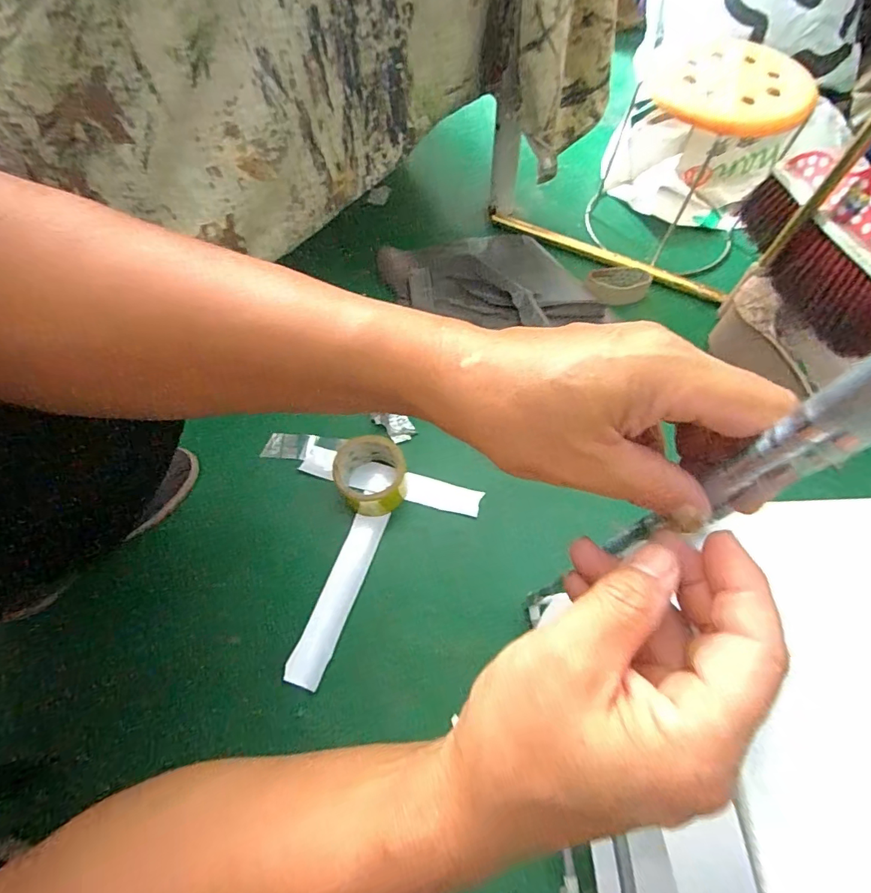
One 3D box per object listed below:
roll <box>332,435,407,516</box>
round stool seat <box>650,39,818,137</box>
[{"bbox_3d":[-0.087,0.041,0.609,0.091,0.061,0.096,0,64,0],"label":"roll"},{"bbox_3d":[0.437,-0.538,0.667,0.216,0.042,0.208,-8,64,-4],"label":"round stool seat"}]

